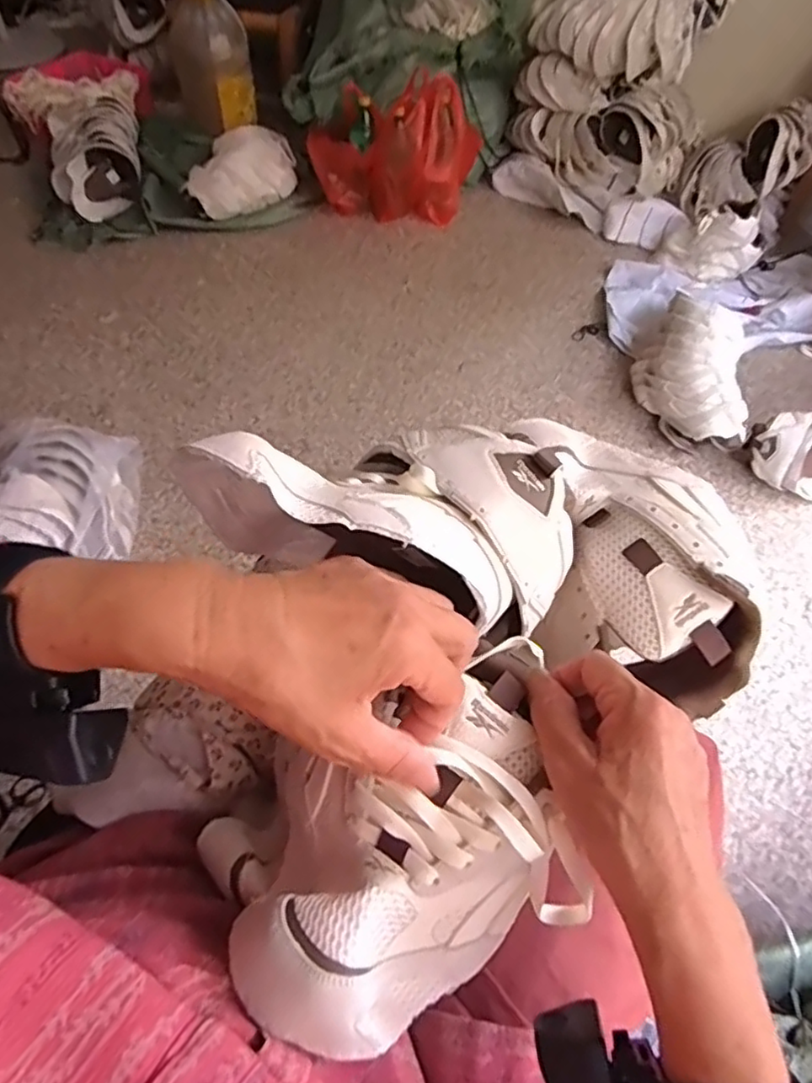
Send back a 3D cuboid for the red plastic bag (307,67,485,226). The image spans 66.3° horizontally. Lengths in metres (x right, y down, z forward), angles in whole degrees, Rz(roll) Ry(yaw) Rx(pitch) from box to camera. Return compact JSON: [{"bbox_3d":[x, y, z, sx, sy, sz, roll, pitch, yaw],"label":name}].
[{"bbox_3d":[-0.023,-0.963,1.540,0.395,0.266,0.192,5,54,0],"label":"red plastic bag"}]

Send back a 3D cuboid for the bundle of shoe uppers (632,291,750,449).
[{"bbox_3d":[0.547,-0.335,1.210,0.187,0.138,0.340,8,55,2],"label":"bundle of shoe uppers"}]

